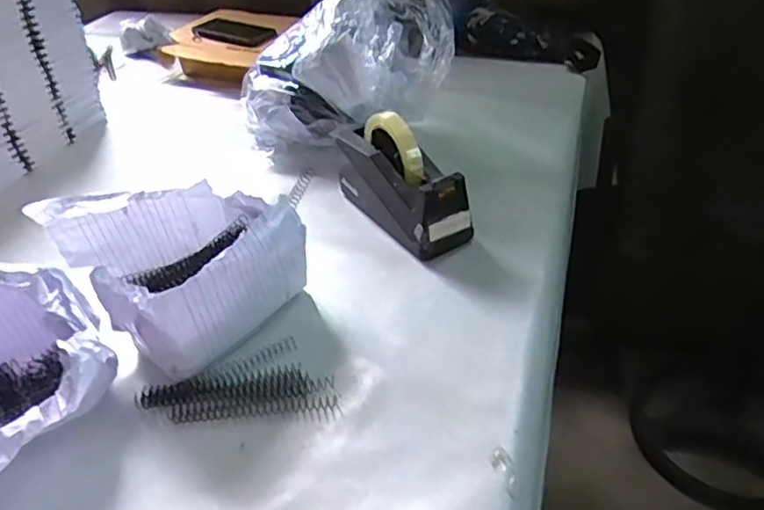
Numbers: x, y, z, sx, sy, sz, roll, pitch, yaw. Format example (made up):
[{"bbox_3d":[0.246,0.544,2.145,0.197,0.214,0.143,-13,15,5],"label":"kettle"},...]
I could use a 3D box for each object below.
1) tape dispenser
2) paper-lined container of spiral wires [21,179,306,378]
[{"bbox_3d":[0.020,-0.097,0.737,0.078,0.124,0.204,-22,40,-21],"label":"tape dispenser"},{"bbox_3d":[-0.203,0.006,0.618,0.196,0.134,0.175,22,44,32],"label":"paper-lined container of spiral wires"}]

